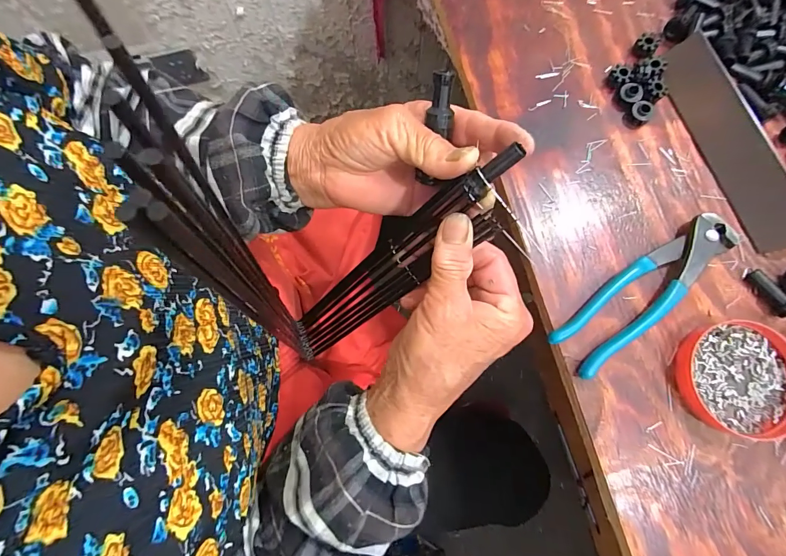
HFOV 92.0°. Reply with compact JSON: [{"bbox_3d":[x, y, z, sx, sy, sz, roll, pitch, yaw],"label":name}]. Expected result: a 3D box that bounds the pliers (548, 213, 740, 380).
[{"bbox_3d":[0.190,0.009,0.287,0.162,0.016,0.040,-36,78,-8],"label":"pliers"}]

